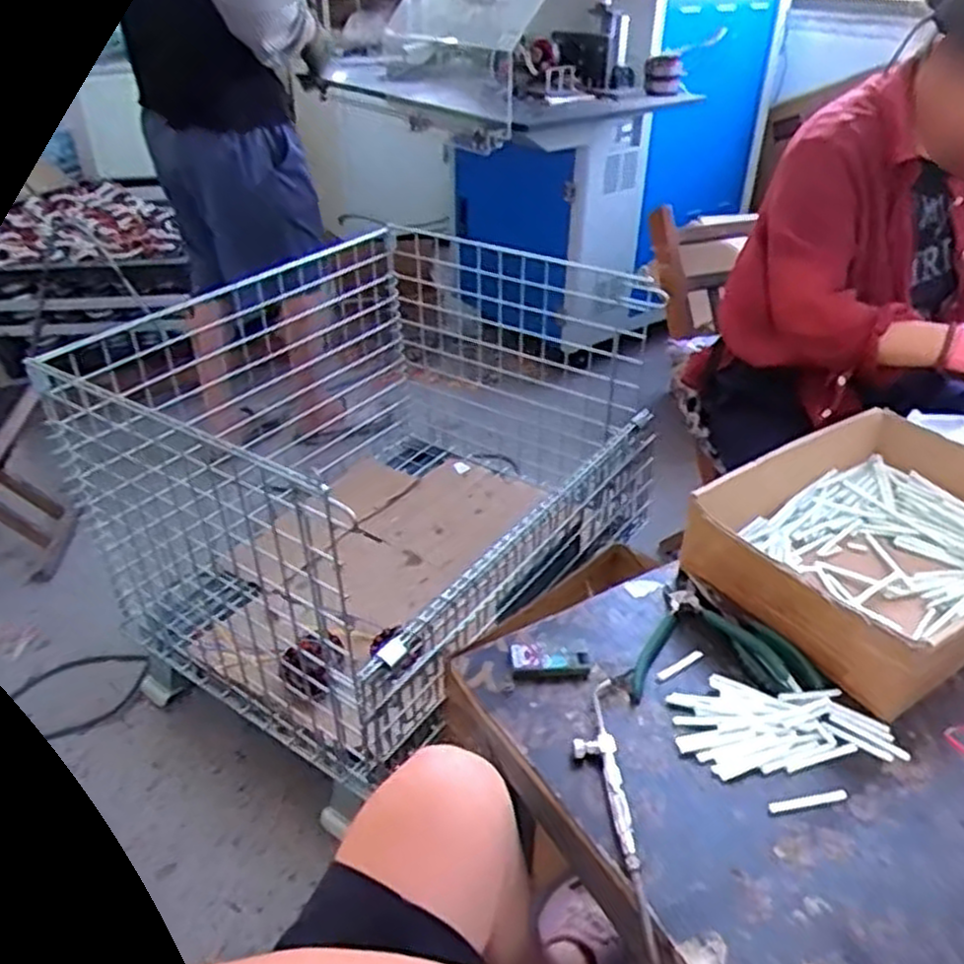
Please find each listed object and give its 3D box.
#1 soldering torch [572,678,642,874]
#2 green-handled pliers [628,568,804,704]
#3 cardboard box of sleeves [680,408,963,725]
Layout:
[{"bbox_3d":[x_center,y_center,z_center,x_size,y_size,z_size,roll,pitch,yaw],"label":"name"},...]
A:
[{"bbox_3d":[0.091,0.217,0.600,0.035,0.016,0.165,-2,34,-1],"label":"soldering torch"},{"bbox_3d":[0.190,0.131,0.707,0.133,0.015,0.156,-2,34,-1],"label":"green-handled pliers"},{"bbox_3d":[0.402,0.052,0.769,0.363,0.084,0.242,-22,39,-28],"label":"cardboard box of sleeves"}]

